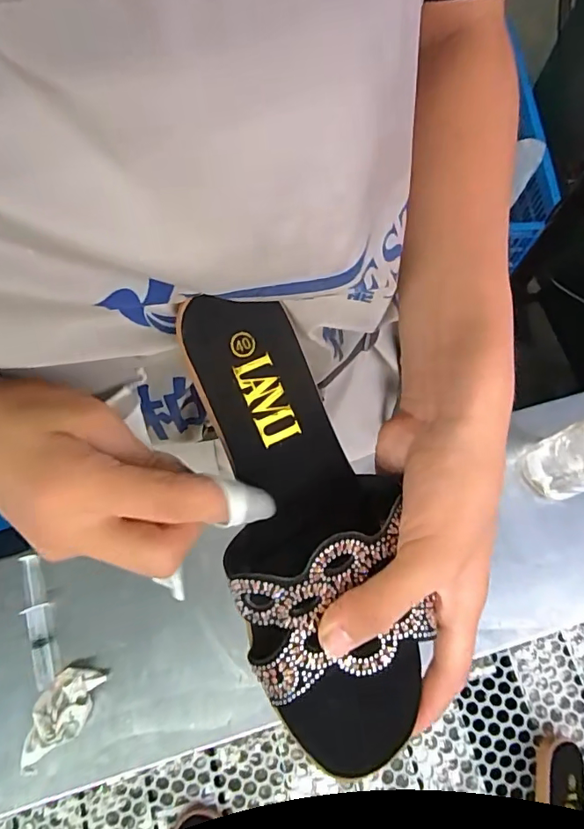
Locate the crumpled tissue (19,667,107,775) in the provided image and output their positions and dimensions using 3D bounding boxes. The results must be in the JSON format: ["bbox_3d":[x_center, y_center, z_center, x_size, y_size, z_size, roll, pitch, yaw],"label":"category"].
[{"bbox_3d":[-0.233,0.298,0.482,0.051,0.027,0.106,38,78,8],"label":"crumpled tissue"}]

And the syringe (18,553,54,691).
[{"bbox_3d":[-0.265,0.212,0.511,0.019,0.021,0.132,-16,77,-5],"label":"syringe"}]

